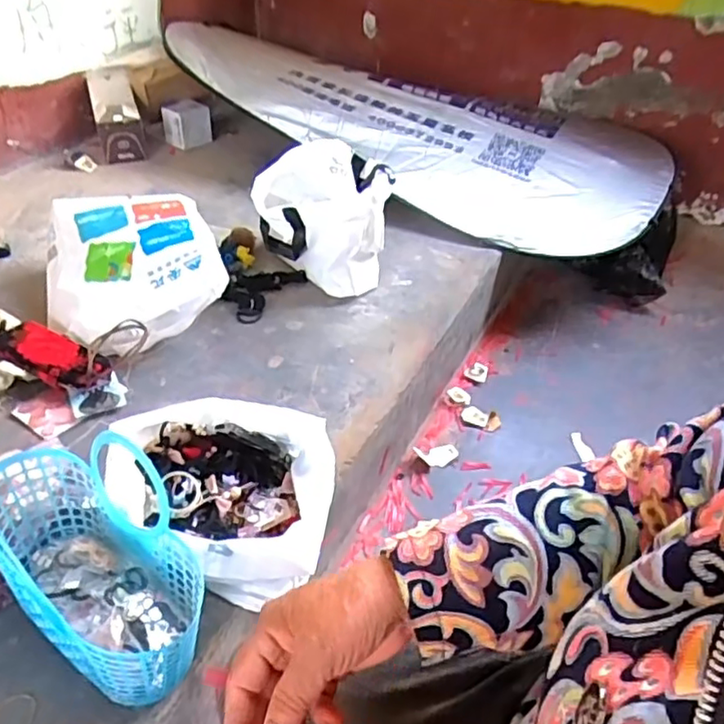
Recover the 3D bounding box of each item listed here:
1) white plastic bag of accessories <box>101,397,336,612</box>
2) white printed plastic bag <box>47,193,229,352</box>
[{"bbox_3d":[-0.164,0.165,0.756,0.252,0.143,0.214,5,40,4],"label":"white plastic bag of accessories"},{"bbox_3d":[-0.407,-0.157,1.109,0.286,0.140,0.335,-15,43,-19],"label":"white printed plastic bag"}]

